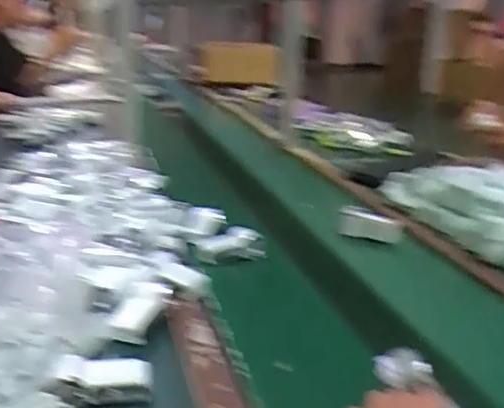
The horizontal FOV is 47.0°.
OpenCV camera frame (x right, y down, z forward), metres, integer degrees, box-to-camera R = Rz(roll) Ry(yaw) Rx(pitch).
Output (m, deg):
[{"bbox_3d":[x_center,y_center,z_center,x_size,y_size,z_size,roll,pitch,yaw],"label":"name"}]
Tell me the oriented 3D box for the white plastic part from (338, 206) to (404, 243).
[{"bbox_3d":[0.209,0.040,1.017,0.113,0.049,0.025,14,18,-3],"label":"white plastic part"}]

